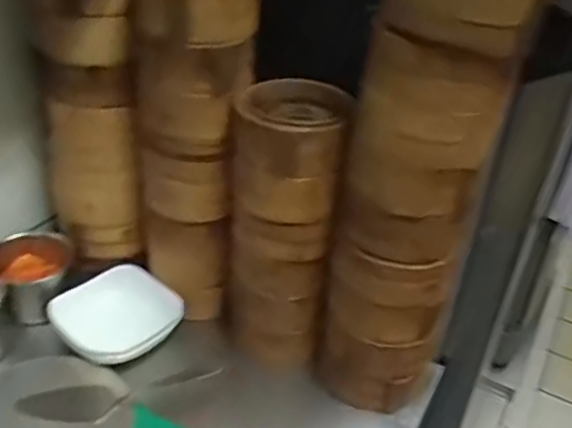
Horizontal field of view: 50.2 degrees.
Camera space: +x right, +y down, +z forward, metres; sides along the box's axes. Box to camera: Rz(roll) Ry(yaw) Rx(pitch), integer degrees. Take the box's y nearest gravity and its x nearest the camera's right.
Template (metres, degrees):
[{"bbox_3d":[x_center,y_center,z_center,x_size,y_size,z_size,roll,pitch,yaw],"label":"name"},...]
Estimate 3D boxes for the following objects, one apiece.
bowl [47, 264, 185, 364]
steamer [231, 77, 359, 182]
[{"bbox_3d":[-0.233,0.139,0.851,0.160,0.051,0.126,-33,86,-31],"label":"bowl"},{"bbox_3d":[0.008,-0.100,0.721,0.130,0.079,0.114,11,34,10],"label":"steamer"}]

